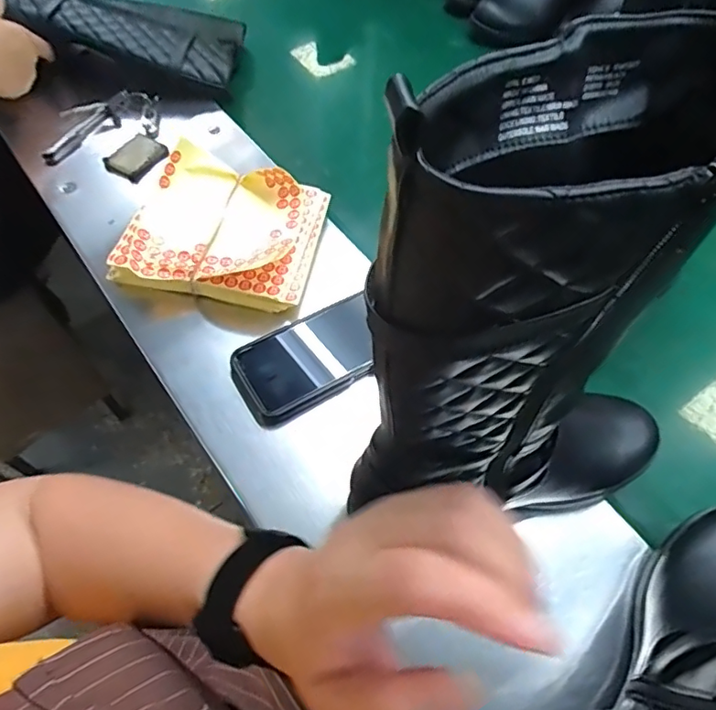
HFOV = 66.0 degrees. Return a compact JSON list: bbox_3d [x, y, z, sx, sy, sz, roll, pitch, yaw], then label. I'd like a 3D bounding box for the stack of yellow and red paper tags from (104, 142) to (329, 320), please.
[{"bbox_3d":[-0.135,-0.133,0.561,0.185,0.044,0.165,12,60,5],"label":"stack of yellow and red paper tags"}]

